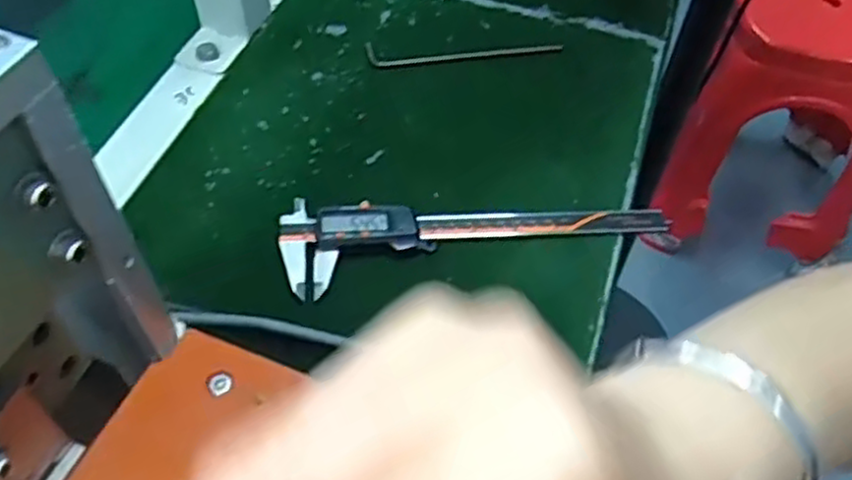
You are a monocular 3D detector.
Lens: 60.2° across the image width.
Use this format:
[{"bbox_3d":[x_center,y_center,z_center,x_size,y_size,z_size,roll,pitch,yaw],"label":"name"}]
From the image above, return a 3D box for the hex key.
[{"bbox_3d":[0.029,-0.138,0.550,0.145,0.005,0.021,-1,53,-3],"label":"hex key"}]

